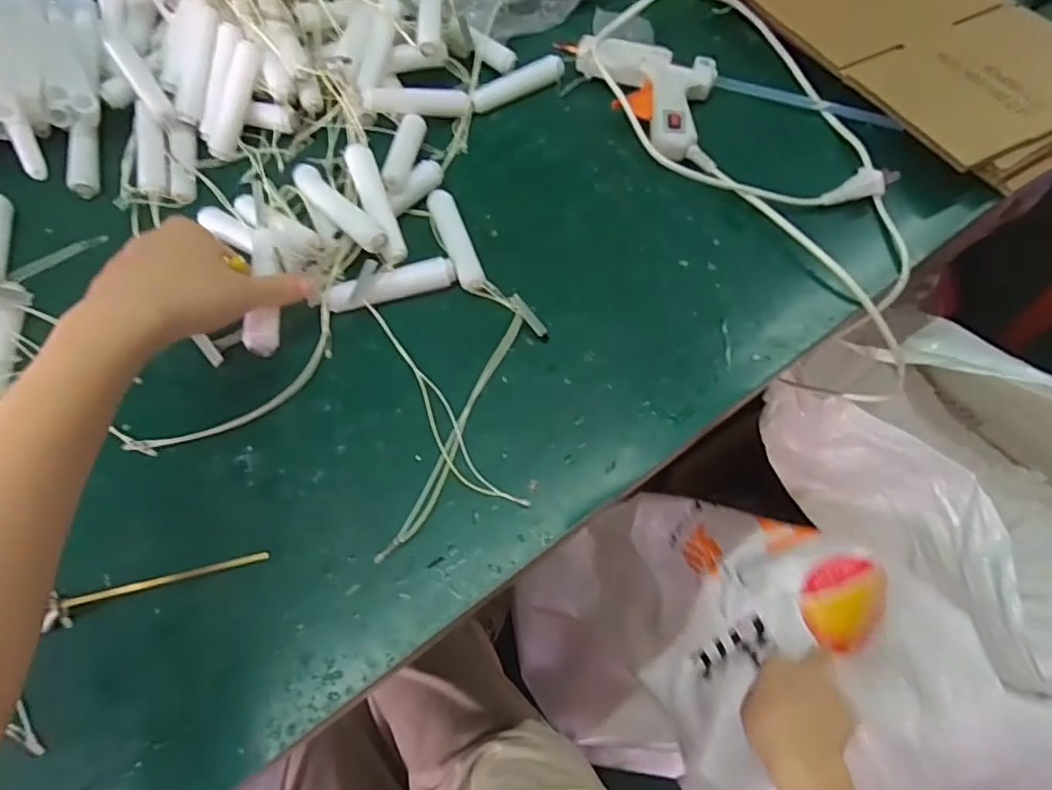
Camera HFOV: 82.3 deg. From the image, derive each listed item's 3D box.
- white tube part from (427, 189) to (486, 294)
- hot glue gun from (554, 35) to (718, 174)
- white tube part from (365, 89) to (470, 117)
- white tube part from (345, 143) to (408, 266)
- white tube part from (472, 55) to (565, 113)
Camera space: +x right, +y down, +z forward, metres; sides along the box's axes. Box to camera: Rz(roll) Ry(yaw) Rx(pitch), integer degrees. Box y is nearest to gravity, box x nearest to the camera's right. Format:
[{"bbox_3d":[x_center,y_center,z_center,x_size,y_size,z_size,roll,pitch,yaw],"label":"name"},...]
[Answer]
[{"bbox_3d":[-0.050,-0.110,0.435,0.019,0.014,0.092,-18,63,-10],"label":"white tube part"},{"bbox_3d":[0.091,-0.243,0.498,0.127,0.030,0.118,8,62,5],"label":"hot glue gun"},{"bbox_3d":[-0.087,-0.238,0.488,0.086,0.013,0.018,-7,61,-19],"label":"white tube part"},{"bbox_3d":[-0.105,-0.136,0.424,0.019,0.013,0.096,-20,76,-10],"label":"white tube part"},{"bbox_3d":[-0.007,-0.265,0.513,0.082,0.016,0.017,-24,64,1],"label":"white tube part"}]

